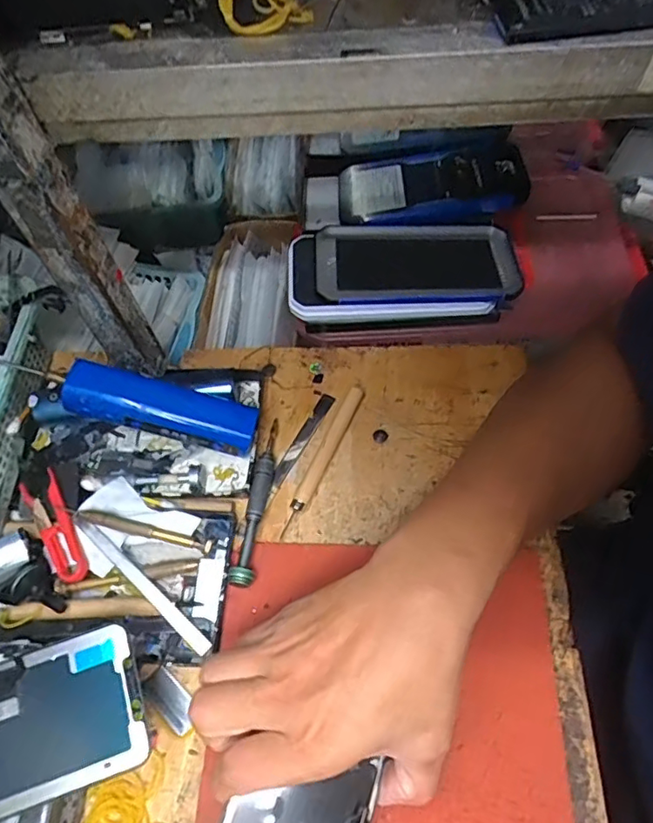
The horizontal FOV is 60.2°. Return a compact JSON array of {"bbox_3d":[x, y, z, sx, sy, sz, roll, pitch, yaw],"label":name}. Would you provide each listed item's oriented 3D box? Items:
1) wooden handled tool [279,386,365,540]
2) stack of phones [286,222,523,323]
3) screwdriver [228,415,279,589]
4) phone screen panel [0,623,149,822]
[{"bbox_3d":[-0.004,0.032,0.417,0.012,0.012,0.124,23,65,16],"label":"wooden handled tool"},{"bbox_3d":[0.066,-0.126,0.506,0.199,0.029,0.096,0,61,4],"label":"stack of phones"},{"bbox_3d":[-0.049,0.061,0.401,0.016,0.014,0.126,4,61,6],"label":"screwdriver"},{"bbox_3d":[-0.172,0.171,0.292,0.147,0.007,0.073,-19,70,-8],"label":"phone screen panel"}]

